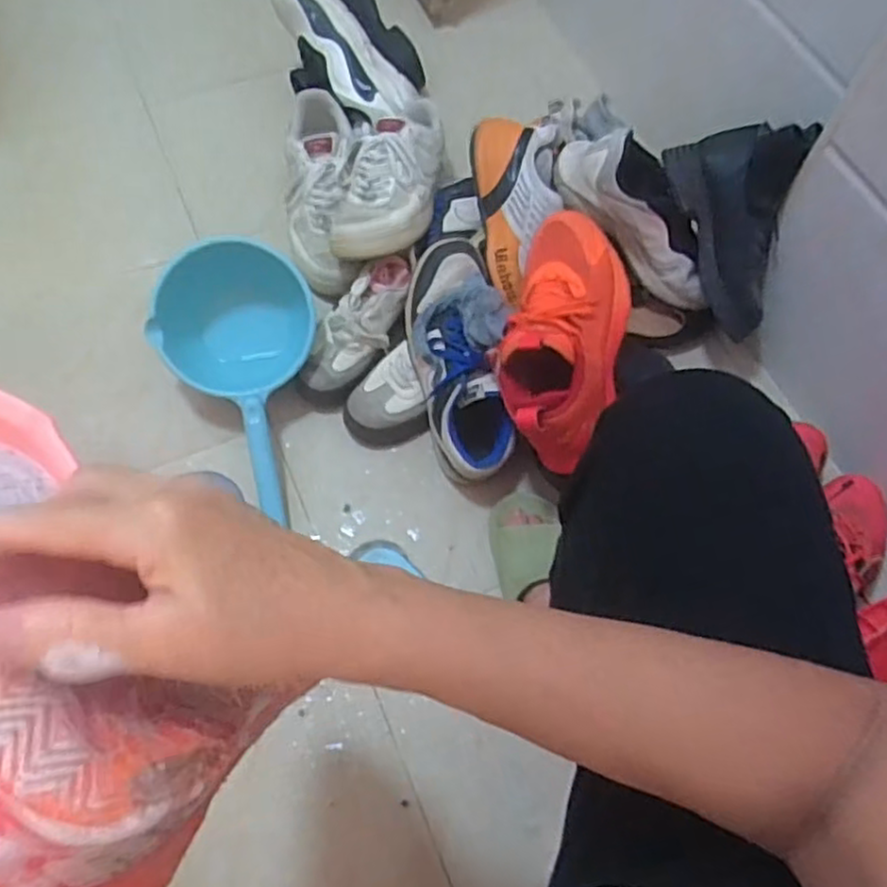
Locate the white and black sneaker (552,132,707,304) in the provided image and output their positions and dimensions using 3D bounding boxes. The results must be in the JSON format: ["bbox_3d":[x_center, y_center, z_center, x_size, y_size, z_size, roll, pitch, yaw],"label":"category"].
[{"bbox_3d":[0.256,-0.276,0.895,0.262,0.087,0.093,46,68,-17],"label":"white and black sneaker"}]

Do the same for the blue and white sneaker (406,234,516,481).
[{"bbox_3d":[0.021,-0.100,0.823,0.111,0.116,0.275,-8,88,-5],"label":"blue and white sneaker"}]

